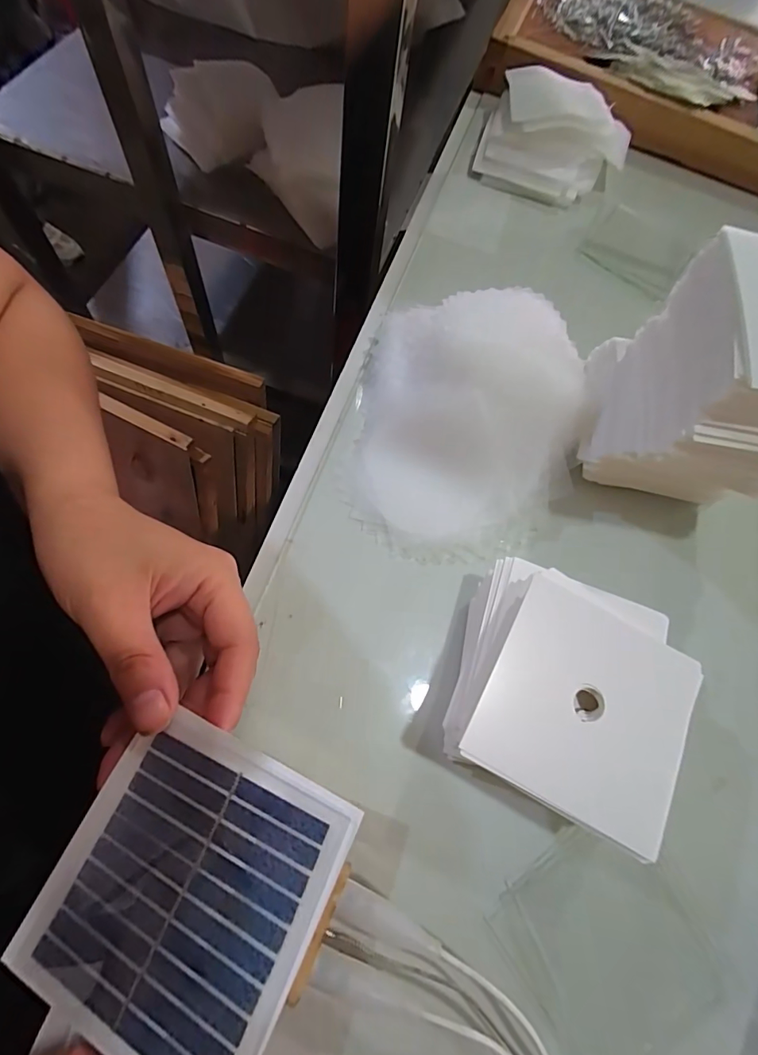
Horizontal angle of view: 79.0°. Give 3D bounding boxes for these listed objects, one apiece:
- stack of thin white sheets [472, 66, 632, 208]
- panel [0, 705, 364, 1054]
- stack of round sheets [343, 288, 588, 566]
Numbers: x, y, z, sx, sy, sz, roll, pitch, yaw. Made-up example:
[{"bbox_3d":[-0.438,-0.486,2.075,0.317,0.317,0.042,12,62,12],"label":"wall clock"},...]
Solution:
[{"bbox_3d":[0.173,-0.380,0.445,0.138,0.048,0.112,17,68,0],"label":"stack of thin white sheets"},{"bbox_3d":[-0.068,0.126,0.161,0.095,0.004,0.094,20,69,18],"label":"panel"},{"bbox_3d":[0.062,-0.077,0.317,0.151,0.056,0.186,10,68,-3],"label":"stack of round sheets"}]

